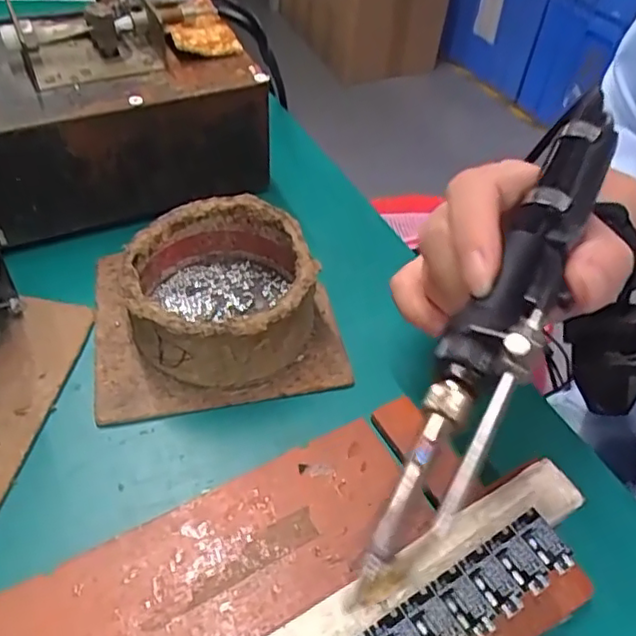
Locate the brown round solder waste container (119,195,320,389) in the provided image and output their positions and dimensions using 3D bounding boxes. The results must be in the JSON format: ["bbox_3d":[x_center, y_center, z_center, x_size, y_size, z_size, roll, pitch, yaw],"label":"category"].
[{"bbox_3d":[-0.043,-0.012,0.278,0.079,0.042,0.081,2,49,-2],"label":"brown round solder waste container"}]

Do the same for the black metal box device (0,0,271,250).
[{"bbox_3d":[-0.111,-0.112,0.328,0.149,0.084,0.089,-18,53,-19],"label":"black metal box device"}]

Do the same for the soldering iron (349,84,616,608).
[{"bbox_3d":[0.060,-0.009,0.187,0.022,0.022,0.193,24,63,17],"label":"soldering iron"}]

